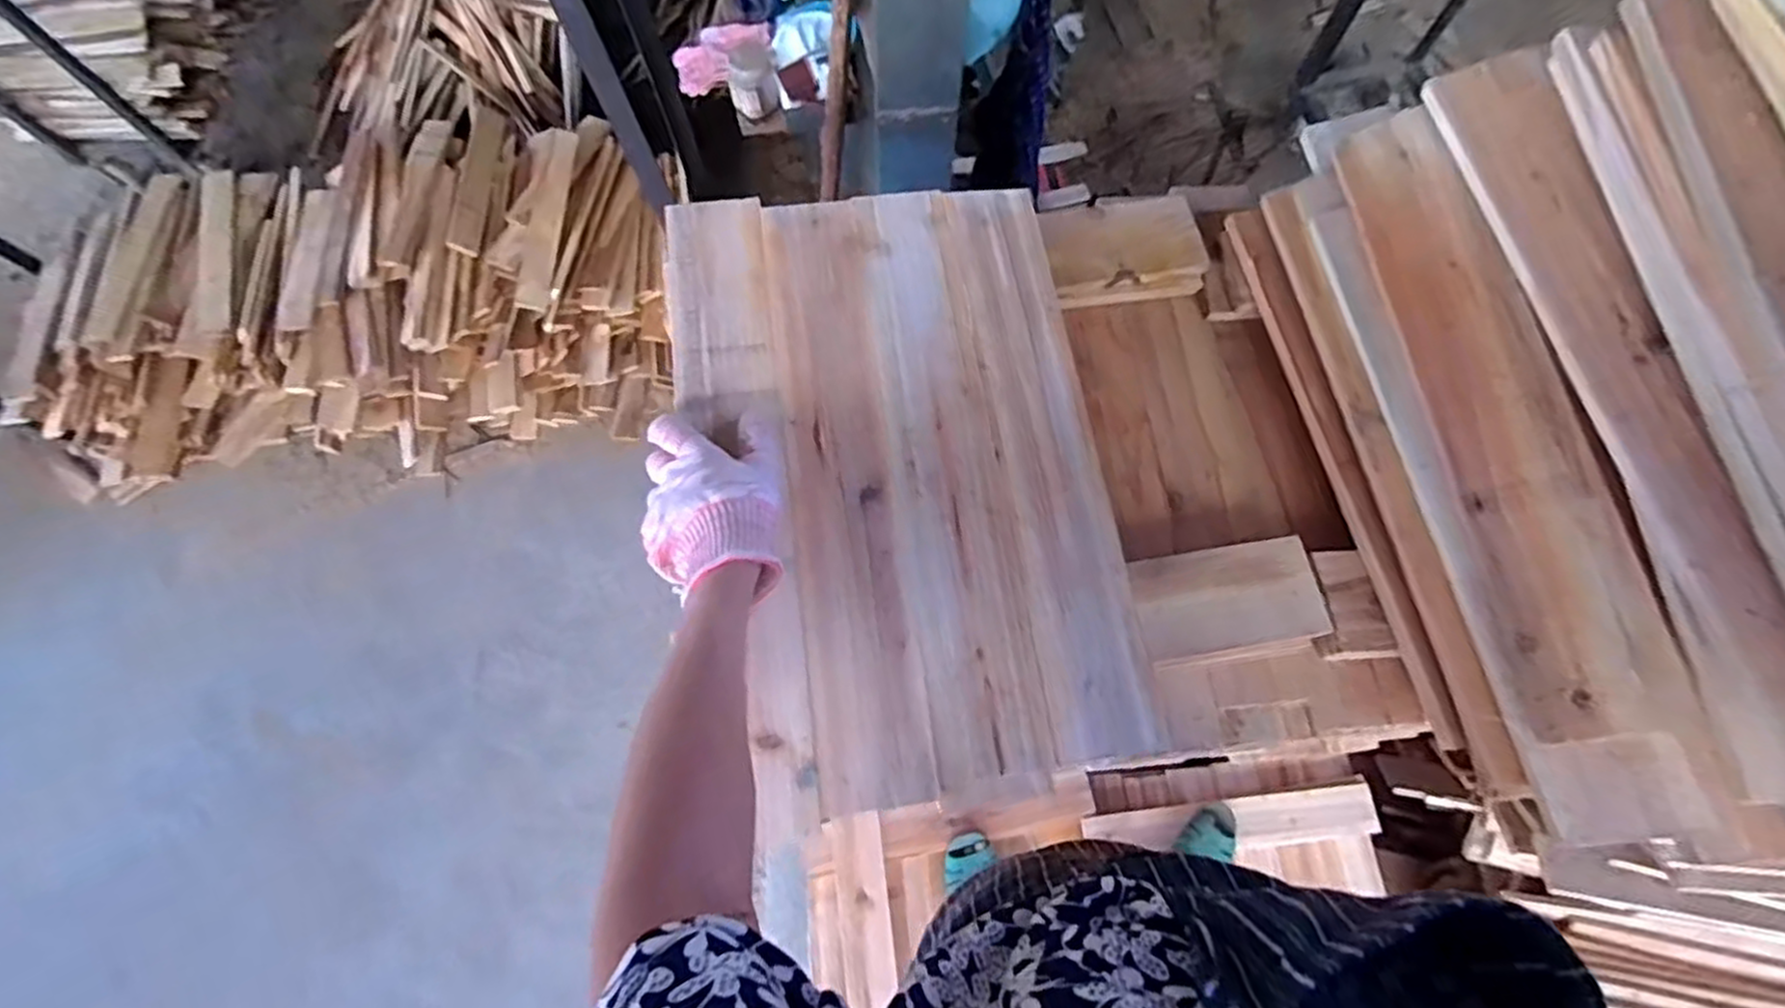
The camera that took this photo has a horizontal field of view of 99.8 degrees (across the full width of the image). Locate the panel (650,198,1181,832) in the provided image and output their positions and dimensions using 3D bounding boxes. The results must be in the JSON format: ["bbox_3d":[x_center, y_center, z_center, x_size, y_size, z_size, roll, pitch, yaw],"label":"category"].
[{"bbox_3d":[0.009,-0.036,0.583,0.304,0.016,0.489,-11,70,-4],"label":"panel"}]

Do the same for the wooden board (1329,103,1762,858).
[{"bbox_3d":[0.445,-0.053,0.546,0.086,0.018,0.543,-15,71,25],"label":"wooden board"}]

